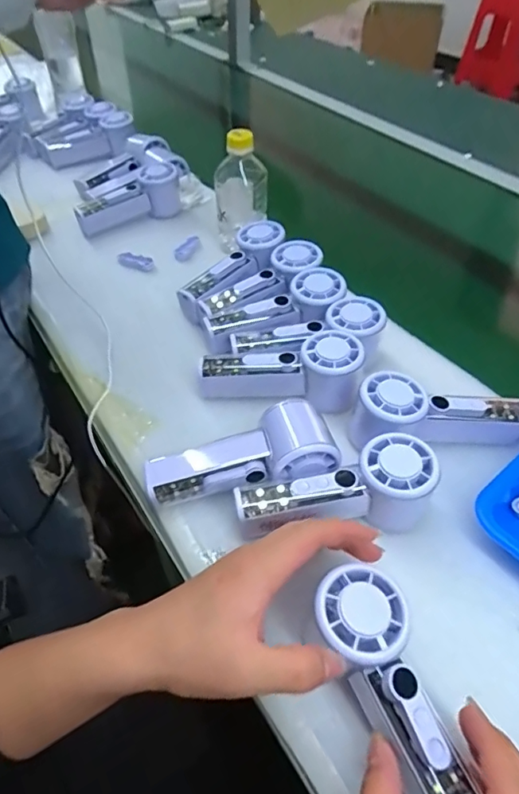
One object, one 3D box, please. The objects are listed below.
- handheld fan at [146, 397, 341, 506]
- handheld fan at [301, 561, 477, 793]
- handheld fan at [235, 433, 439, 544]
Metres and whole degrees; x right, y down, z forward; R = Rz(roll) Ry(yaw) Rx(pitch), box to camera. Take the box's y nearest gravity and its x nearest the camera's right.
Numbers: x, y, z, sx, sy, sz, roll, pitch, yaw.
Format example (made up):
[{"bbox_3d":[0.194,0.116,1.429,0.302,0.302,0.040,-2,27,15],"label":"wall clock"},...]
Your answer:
[{"bbox_3d":[-0.016,0.048,0.404,0.146,0.048,0.063,-11,48,-10],"label":"handheld fan"},{"bbox_3d":[0.074,0.171,0.290,0.060,0.037,0.141,-18,63,-16],"label":"handheld fan"},{"bbox_3d":[0.059,0.078,0.383,0.147,0.055,0.053,-13,49,-12],"label":"handheld fan"}]

